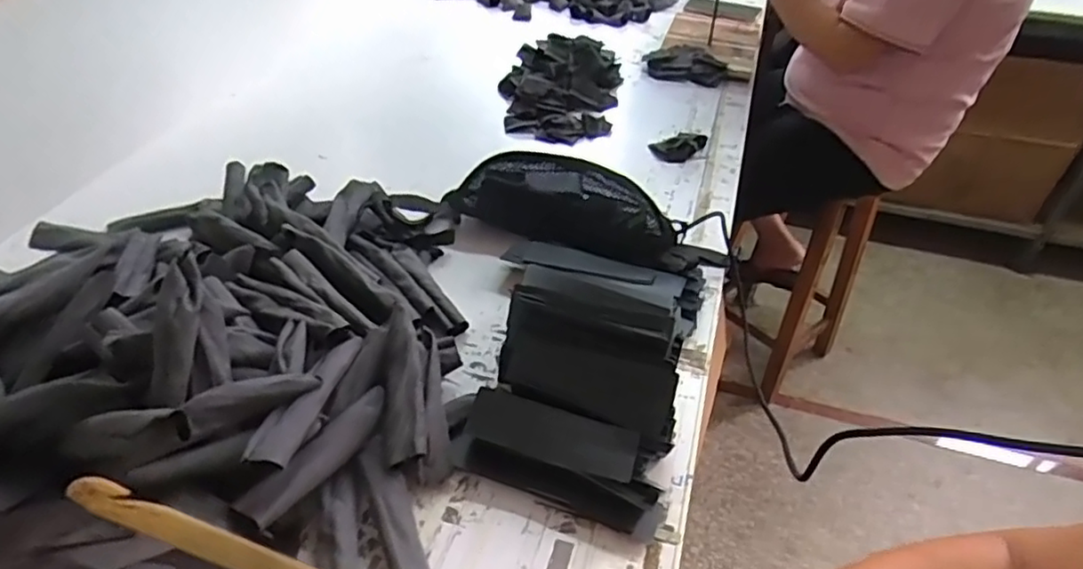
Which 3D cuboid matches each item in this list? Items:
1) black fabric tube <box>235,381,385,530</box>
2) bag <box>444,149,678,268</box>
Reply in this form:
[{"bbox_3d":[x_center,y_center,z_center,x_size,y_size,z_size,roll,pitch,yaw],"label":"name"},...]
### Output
[{"bbox_3d":[-0.184,0.141,0.541,0.030,0.022,0.148,25,47,22],"label":"black fabric tube"},{"bbox_3d":[0.024,-0.098,0.816,0.292,0.097,0.080,16,44,14],"label":"bag"}]

